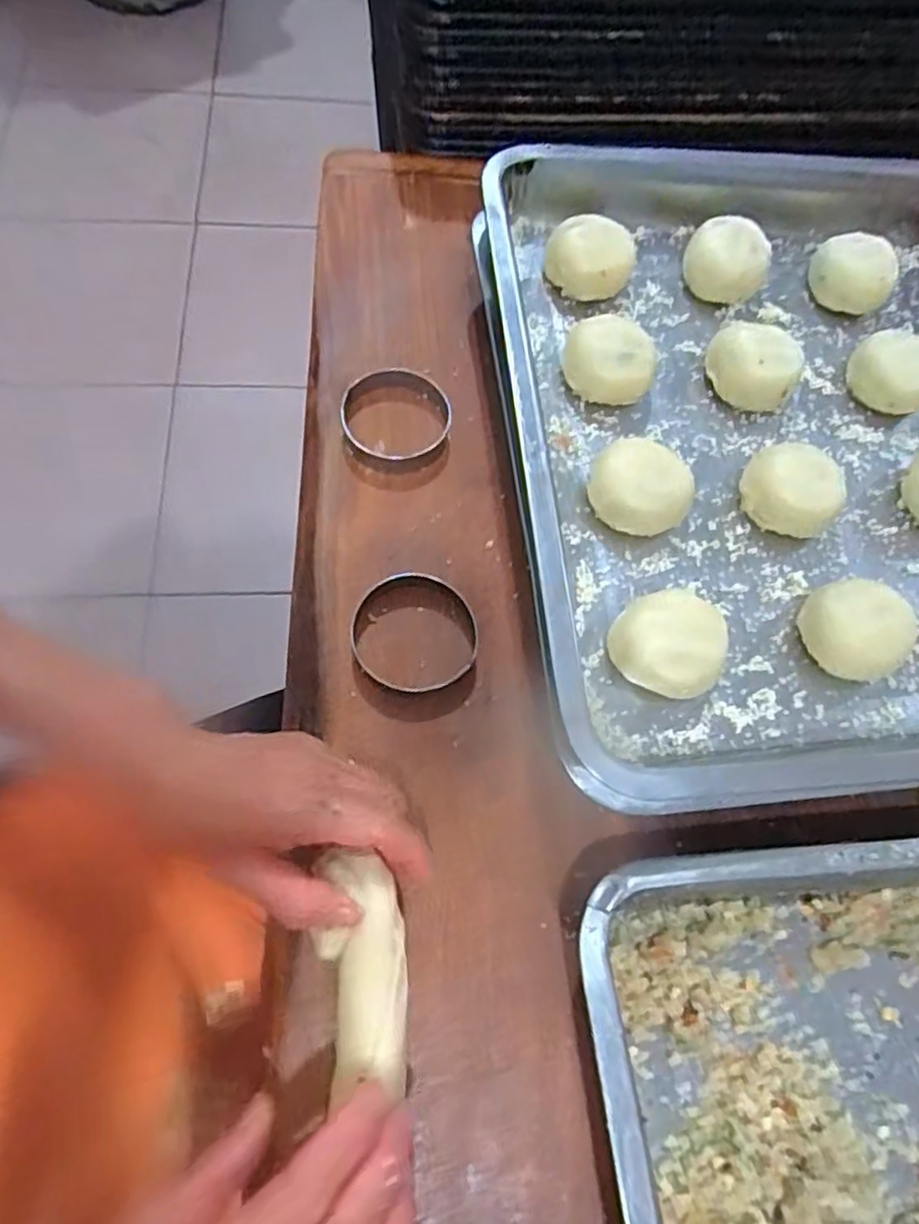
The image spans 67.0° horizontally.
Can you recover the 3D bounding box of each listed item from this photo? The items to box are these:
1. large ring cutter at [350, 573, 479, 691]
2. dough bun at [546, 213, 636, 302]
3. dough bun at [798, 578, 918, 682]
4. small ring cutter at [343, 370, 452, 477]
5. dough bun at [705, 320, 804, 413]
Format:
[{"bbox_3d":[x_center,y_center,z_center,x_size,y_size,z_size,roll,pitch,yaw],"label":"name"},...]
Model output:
[{"bbox_3d":[-0.024,0.012,0.372,0.068,0.014,0.067,0,68,0],"label":"large ring cutter"},{"bbox_3d":[0.081,-0.221,0.434,0.052,0.027,0.052,2,67,-4],"label":"dough bun"},{"bbox_3d":[0.202,0.009,0.354,0.049,0.024,0.047,-9,68,-9],"label":"dough bun"},{"bbox_3d":[-0.038,-0.117,0.426,0.066,0.016,0.068,-11,68,-9],"label":"small ring cutter"},{"bbox_3d":[0.175,-0.148,0.417,0.051,0.037,0.047,2,67,-4],"label":"dough bun"}]

